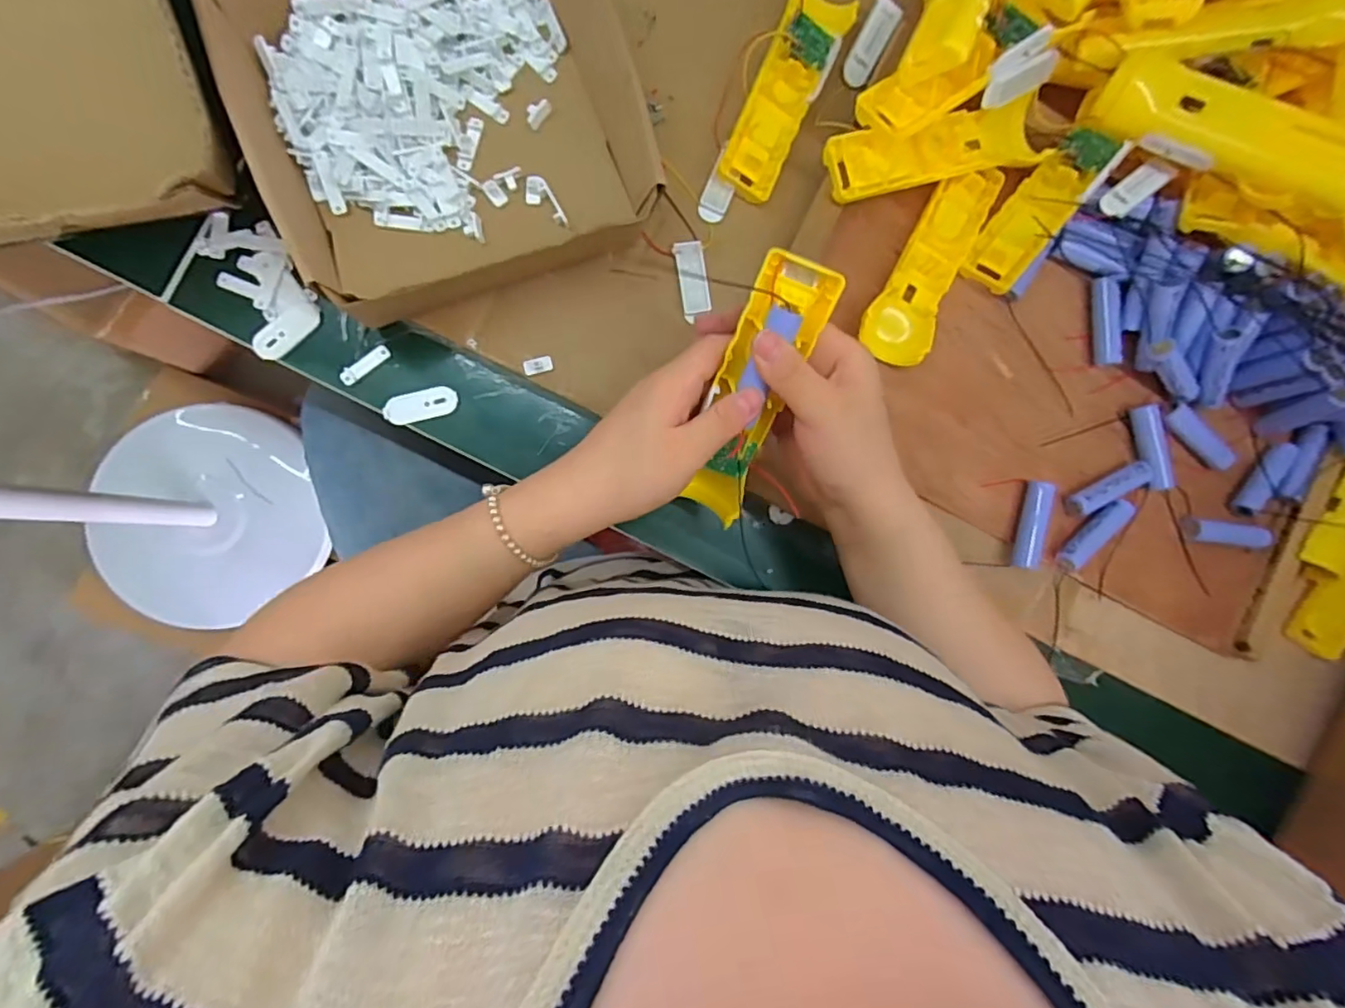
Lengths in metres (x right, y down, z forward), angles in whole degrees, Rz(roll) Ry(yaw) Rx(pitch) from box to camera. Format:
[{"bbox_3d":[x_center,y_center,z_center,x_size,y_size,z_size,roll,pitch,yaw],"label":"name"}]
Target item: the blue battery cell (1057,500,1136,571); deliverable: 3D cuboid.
[{"bbox_3d":[0.322,0.023,0.458,0.020,0.024,0.063,41,84,-6],"label":"blue battery cell"}]

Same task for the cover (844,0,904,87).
[{"bbox_3d":[0.146,-0.339,0.441,0.021,0.009,0.056,25,110,-7],"label":"cover"}]

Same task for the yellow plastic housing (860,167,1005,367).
[{"bbox_3d":[0.189,-0.176,0.432,0.049,0.018,0.157,32,85,-7],"label":"yellow plastic housing"}]

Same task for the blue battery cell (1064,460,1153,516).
[{"bbox_3d":[0.335,-0.012,0.457,0.064,0.017,0.019,-23,93,-8],"label":"blue battery cell"}]

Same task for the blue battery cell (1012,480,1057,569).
[{"bbox_3d":[0.270,0.016,0.447,0.016,0.018,0.065,11,88,-8],"label":"blue battery cell"}]

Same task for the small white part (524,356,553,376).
[{"bbox_3d":[-0.096,-0.099,0.430,0.020,0.005,0.011,-16,92,-8],"label":"small white part"}]

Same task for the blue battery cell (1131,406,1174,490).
[{"bbox_3d":[0.372,-0.042,0.463,0.021,0.018,0.068,-18,92,-8],"label":"blue battery cell"}]

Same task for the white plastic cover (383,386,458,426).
[{"bbox_3d":[-0.179,-0.071,0.426,0.049,0.006,0.021,-18,92,-8],"label":"white plastic cover"}]

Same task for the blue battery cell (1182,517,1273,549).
[{"bbox_3d":[0.435,0.022,0.472,0.069,0.019,0.018,7,88,-8],"label":"blue battery cell"}]

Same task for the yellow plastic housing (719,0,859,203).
[{"bbox_3d":[0.083,-0.301,0.428,0.047,0.029,0.158,26,86,-7],"label":"yellow plastic housing"}]

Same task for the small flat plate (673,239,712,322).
[{"bbox_3d":[0.016,-0.163,0.436,0.022,0.004,0.057,-10,91,-8],"label":"small flat plate"}]

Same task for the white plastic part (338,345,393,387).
[{"bbox_3d":[-0.217,-0.098,0.422,0.038,0.005,0.012,-41,95,-6],"label":"white plastic part"}]

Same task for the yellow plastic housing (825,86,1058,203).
[{"bbox_3d":[0.185,-0.248,0.423,0.157,0.026,0.042,-15,91,-8],"label":"yellow plastic housing"}]

